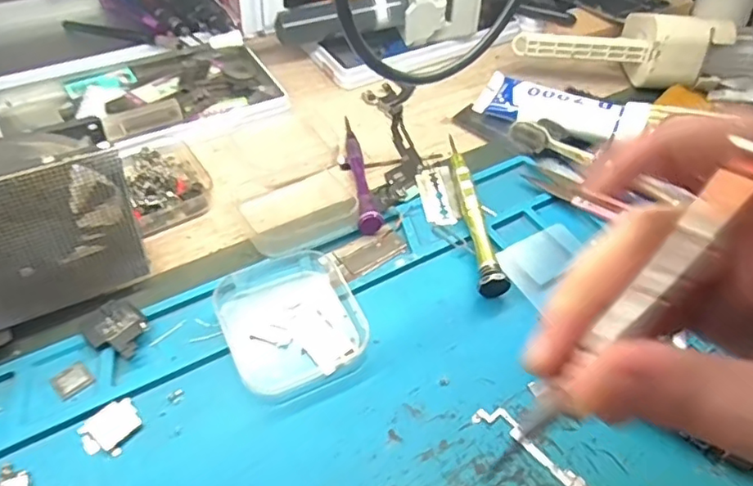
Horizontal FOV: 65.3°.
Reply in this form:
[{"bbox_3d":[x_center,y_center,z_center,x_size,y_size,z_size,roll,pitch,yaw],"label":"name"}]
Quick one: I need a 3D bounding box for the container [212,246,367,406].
[{"bbox_3d":[-0.041,0.037,0.287,0.064,0.014,0.074,-20,54,-22],"label":"container"}]

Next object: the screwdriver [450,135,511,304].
[{"bbox_3d":[0.053,-0.021,0.342,0.014,0.018,0.122,-2,49,-8],"label":"screwdriver"}]

